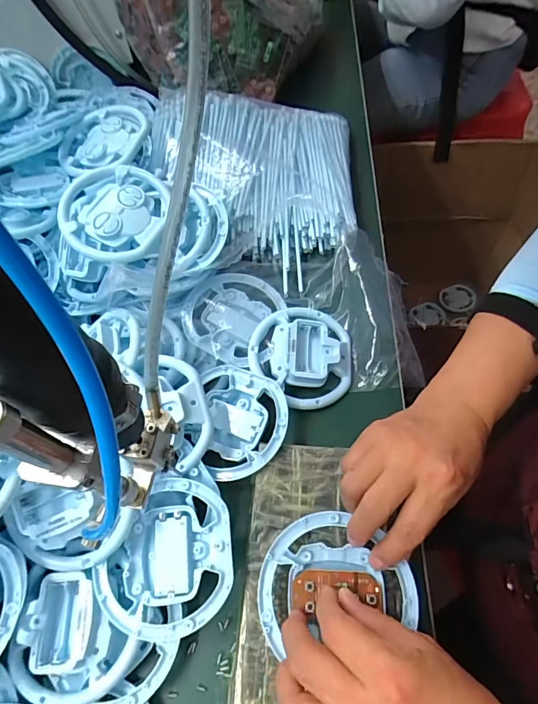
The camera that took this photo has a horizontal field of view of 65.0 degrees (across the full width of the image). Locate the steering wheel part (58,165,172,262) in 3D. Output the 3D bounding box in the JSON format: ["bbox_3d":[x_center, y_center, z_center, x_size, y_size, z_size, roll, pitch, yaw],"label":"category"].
[{"bbox_3d":[-0.145,-0.130,0.404,0.095,0.036,0.100,-2,61,3],"label":"steering wheel part"}]

